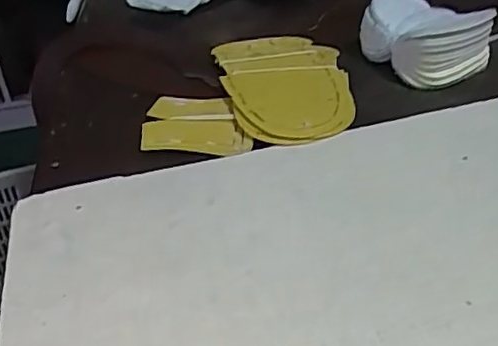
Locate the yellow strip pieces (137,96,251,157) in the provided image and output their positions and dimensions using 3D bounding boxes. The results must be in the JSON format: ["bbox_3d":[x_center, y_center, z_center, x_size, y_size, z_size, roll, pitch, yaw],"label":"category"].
[{"bbox_3d":[-0.038,-0.039,0.480,0.084,0.007,0.076,3,35,11],"label":"yellow strip pieces"}]

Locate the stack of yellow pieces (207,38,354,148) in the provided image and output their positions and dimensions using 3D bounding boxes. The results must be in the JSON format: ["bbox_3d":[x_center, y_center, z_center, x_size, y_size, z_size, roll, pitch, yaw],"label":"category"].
[{"bbox_3d":[0.033,-0.076,0.521,0.105,0.016,0.174,-8,34,-6],"label":"stack of yellow pieces"}]

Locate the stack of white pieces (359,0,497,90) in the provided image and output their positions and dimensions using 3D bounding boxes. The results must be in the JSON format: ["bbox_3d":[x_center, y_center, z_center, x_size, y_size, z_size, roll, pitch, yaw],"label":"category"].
[{"bbox_3d":[0.154,-0.124,0.550,0.083,0.043,0.102,-20,37,-22],"label":"stack of white pieces"}]

